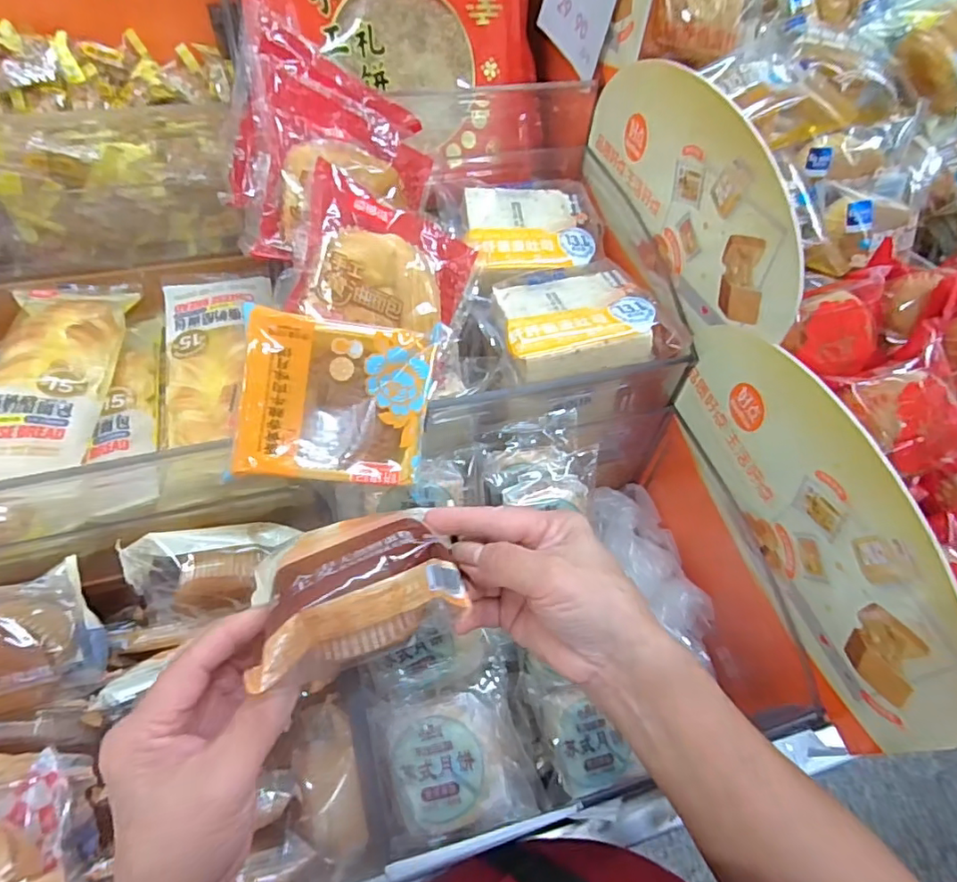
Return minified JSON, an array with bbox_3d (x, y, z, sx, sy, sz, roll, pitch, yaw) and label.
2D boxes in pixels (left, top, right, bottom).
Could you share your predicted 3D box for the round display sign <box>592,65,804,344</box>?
[{"bbox_3d":[0.151,-0.193,0.422,0.005,0.126,0.281,-12,55,-13],"label":"round display sign"}]

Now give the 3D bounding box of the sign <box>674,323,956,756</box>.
[{"bbox_3d":[0.213,0.047,0.373,0.007,0.155,0.273,-13,55,-13],"label":"sign"}]

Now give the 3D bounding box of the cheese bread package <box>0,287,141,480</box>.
[{"bbox_3d":[-0.342,-0.052,0.451,0.092,0.038,0.208,-1,53,-5],"label":"cheese bread package"}]

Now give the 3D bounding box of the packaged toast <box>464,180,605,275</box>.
[{"bbox_3d":[0.050,-0.193,0.506,0.135,0.030,0.111,-12,55,-13],"label":"packaged toast"}]

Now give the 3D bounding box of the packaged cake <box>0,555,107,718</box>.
[{"bbox_3d":[-0.328,0.141,0.390,0.116,0.046,0.096,-9,85,-9],"label":"packaged cake"}]

